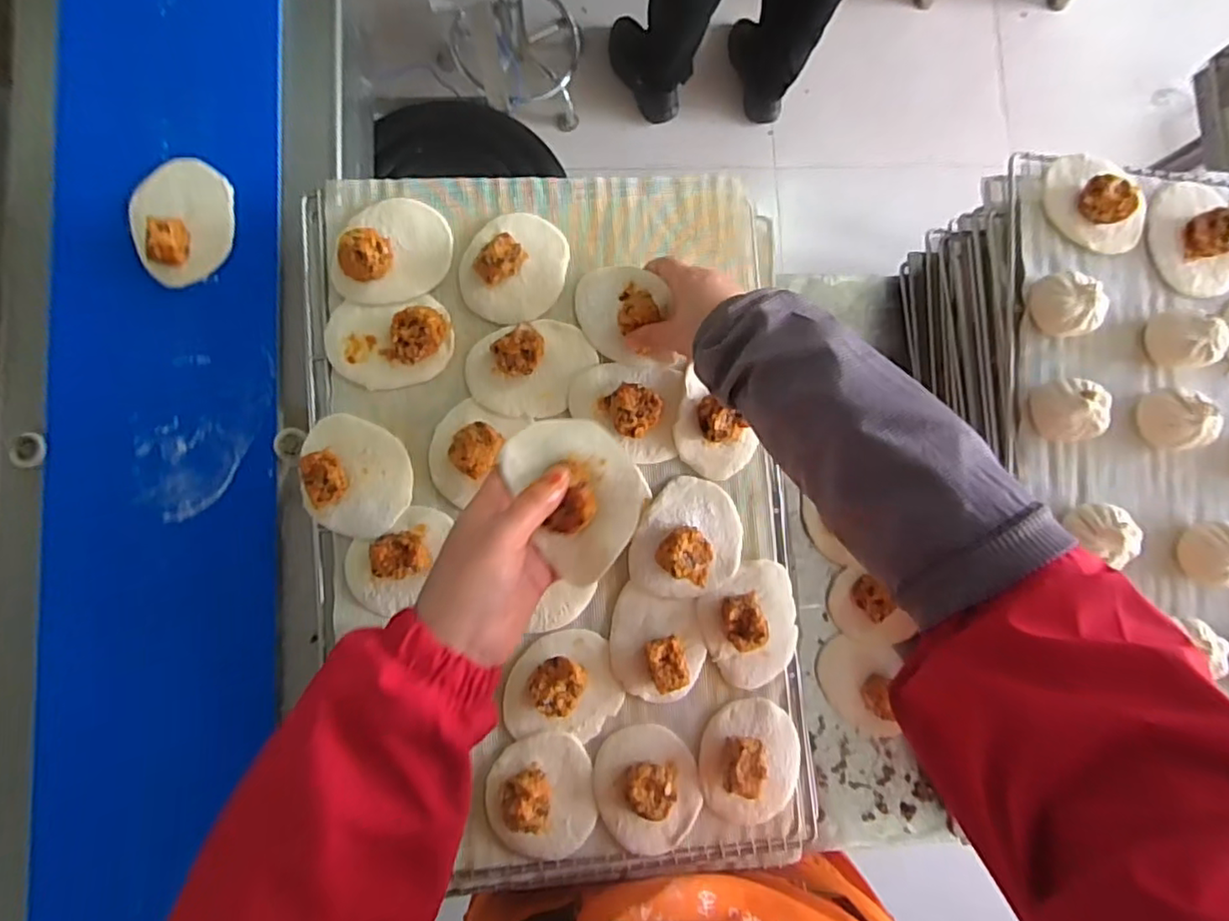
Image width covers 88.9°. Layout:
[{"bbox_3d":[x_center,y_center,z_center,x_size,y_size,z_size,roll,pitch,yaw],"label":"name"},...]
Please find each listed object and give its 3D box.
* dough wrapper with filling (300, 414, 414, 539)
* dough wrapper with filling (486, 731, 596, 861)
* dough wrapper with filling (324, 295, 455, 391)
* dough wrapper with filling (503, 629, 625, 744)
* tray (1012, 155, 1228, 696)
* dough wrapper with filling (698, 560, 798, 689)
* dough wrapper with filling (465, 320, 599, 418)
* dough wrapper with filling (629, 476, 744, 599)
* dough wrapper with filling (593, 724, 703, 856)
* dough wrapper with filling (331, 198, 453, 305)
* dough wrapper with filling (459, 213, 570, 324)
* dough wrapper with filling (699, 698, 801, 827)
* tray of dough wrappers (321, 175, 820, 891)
[{"bbox_3d":[-0.215,0.013,0.518,0.084,0.030,0.099,-2,86,-4],"label":"dough wrapper with filling"},{"bbox_3d":[-0.060,0.279,0.511,0.087,0.027,0.099,-6,86,-5],"label":"dough wrapper with filling"},{"bbox_3d":[-0.193,-0.101,0.530,0.105,0.026,0.074,-6,86,-5],"label":"dough wrapper with filling"},{"bbox_3d":[-0.041,0.189,0.521,0.096,0.026,0.087,9,85,-4],"label":"dough wrapper with filling"},{"bbox_3d":[0.562,0.018,0.548,0.417,0.055,0.582,1,86,-4],"label":"tray"},{"bbox_3d":[0.122,0.143,0.539,0.087,0.032,0.101,-14,87,-5],"label":"dough wrapper with filling"},{"bbox_3d":[-0.072,-0.080,0.537,0.109,0.031,0.080,-2,86,-4],"label":"dough wrapper with filling"},{"bbox_3d":[0.067,0.070,0.537,0.090,0.025,0.104,24,85,-2],"label":"dough wrapper with filling"},{"bbox_3d":[0.030,0.278,0.521,0.084,0.027,0.101,-12,87,-5],"label":"dough wrapper with filling"},{"bbox_3d":[-0.192,-0.182,0.535,0.094,0.036,0.102,0,86,-4],"label":"dough wrapper with filling"},{"bbox_3d":[-0.088,-0.171,0.541,0.087,0.034,0.098,21,85,-3],"label":"dough wrapper with filling"},{"bbox_3d":[0.118,0.258,0.528,0.087,0.032,0.101,-7,87,-5],"label":"dough wrapper with filling"},{"bbox_3d":[-0.041,0.049,0.550,0.406,0.065,0.610,-3,86,-4],"label":"tray of dough wrappers"}]

